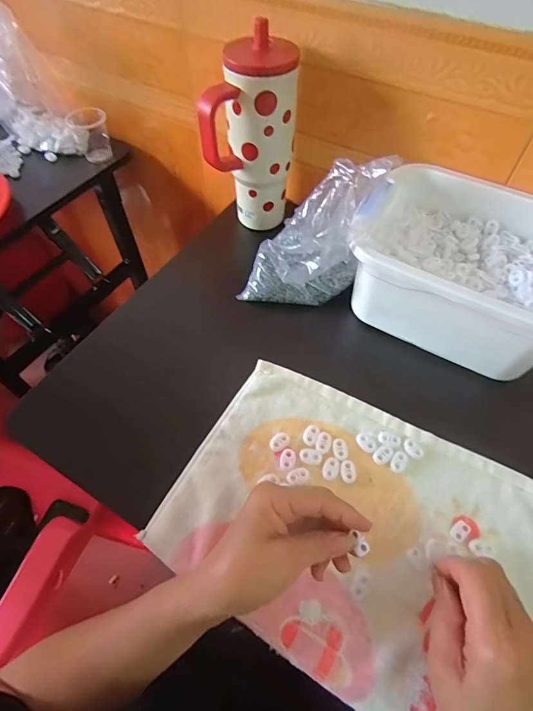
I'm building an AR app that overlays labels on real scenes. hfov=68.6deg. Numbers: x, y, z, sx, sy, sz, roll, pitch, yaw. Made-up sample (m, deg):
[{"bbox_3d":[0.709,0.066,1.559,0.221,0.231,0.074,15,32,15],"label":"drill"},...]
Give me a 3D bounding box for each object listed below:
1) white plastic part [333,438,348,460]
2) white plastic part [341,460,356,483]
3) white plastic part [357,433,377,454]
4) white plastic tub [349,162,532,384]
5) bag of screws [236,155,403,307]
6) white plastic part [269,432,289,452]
[{"bbox_3d":[0.074,0.093,0.390,0.014,0.004,0.022,-1,57,0],"label":"white plastic part"},{"bbox_3d":[0.079,0.112,0.377,0.014,0.004,0.022,2,57,2],"label":"white plastic part"},{"bbox_3d":[0.101,0.088,0.393,0.014,0.004,0.022,-35,63,-20],"label":"white plastic part"},{"bbox_3d":[0.227,-0.098,0.447,0.239,0.112,0.183,28,61,18],"label":"white plastic tub"},{"bbox_3d":[0.054,-0.145,0.468,0.141,0.145,0.117,15,58,10],"label":"bag of screws"},{"bbox_3d":[0.013,0.087,0.394,0.021,0.004,0.015,-38,64,-22],"label":"white plastic part"}]

